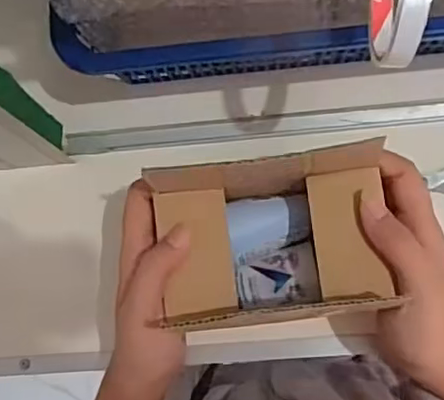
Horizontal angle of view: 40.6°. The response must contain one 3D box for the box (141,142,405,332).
[{"bbox_3d":[0.031,0.024,0.363,0.126,0.048,0.095,-8,81,3],"label":"box"}]

